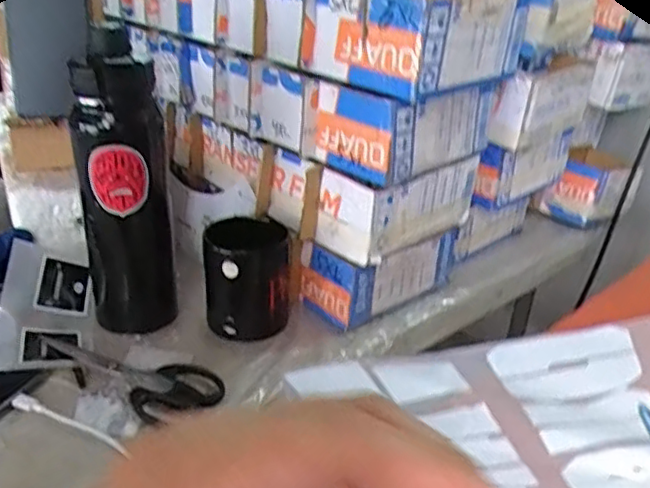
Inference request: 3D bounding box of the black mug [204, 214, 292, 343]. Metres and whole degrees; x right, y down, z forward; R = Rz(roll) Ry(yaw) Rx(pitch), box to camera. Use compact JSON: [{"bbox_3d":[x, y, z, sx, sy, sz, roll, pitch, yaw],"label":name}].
[{"bbox_3d":[-0.075,0.029,0.625,0.082,0.099,0.088,3,27,-2],"label":"black mug"}]

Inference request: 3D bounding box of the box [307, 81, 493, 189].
[{"bbox_3d":[0.072,-0.114,0.597,0.152,0.073,0.093,-22,36,-39],"label":"box"}]

